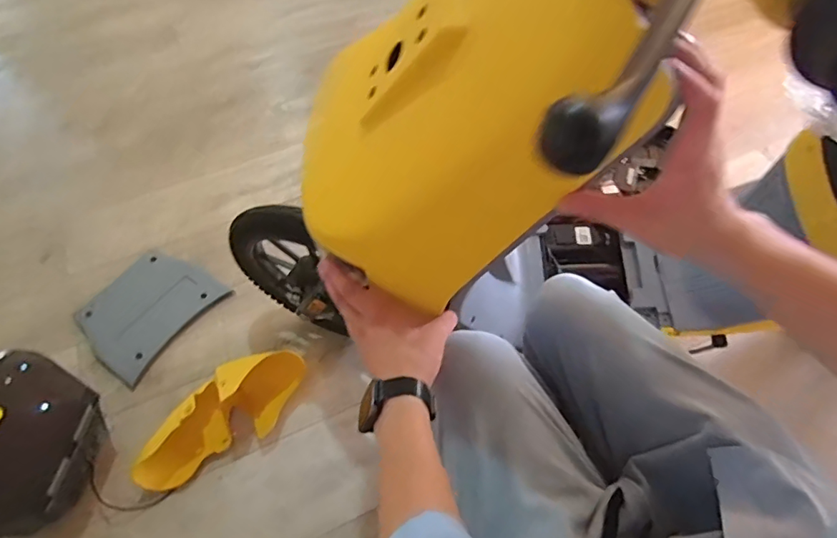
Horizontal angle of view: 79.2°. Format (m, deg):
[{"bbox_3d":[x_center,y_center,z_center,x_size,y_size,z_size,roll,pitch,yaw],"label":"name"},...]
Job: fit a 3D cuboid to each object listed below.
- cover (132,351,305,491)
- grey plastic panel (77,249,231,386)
[{"bbox_3d":[-0.381,0.277,0.973,0.347,0.110,0.126,-28,60,-15],"label":"cover"},{"bbox_3d":[-0.618,0.087,1.160,0.239,0.067,0.289,32,64,21],"label":"grey plastic panel"}]

